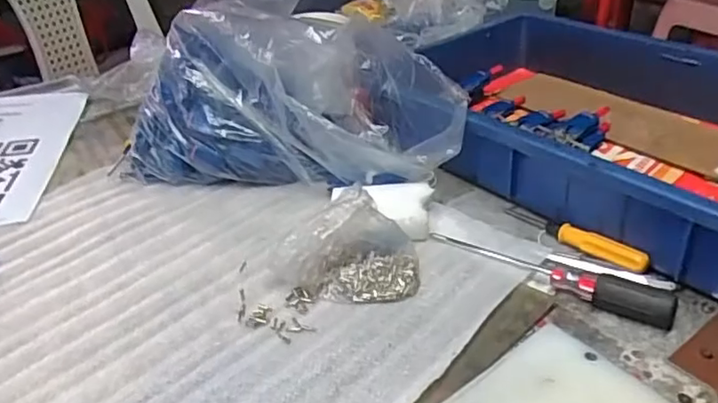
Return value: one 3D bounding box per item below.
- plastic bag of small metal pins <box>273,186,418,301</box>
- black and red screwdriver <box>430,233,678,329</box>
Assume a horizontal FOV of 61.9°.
[{"bbox_3d":[-0.011,0.033,0.426,0.105,0.061,0.050,-3,33,-1],"label":"plastic bag of small metal pins"},{"bbox_3d":[0.133,0.045,0.429,0.173,0.020,0.021,21,40,32],"label":"black and red screwdriver"}]

